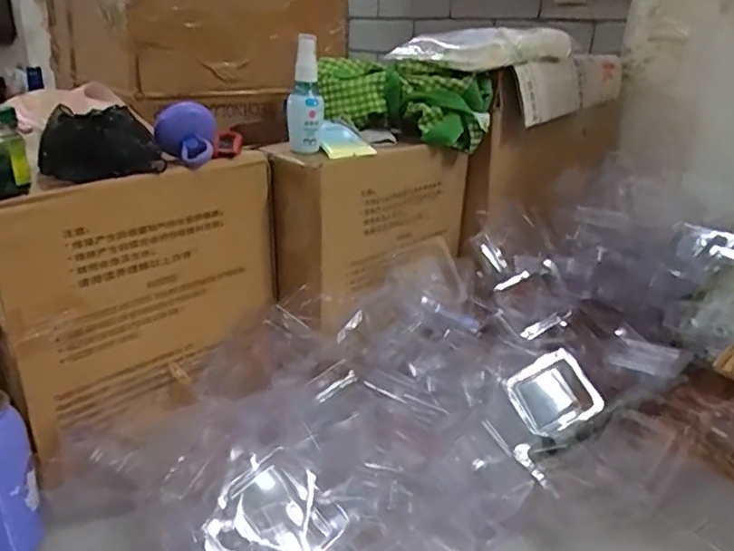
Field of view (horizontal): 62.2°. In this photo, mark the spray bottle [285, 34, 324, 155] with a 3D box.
[{"bbox_3d":[-0.066,-0.191,0.652,0.039,0.115,0.034,1,22,-3],"label":"spray bottle"}]

